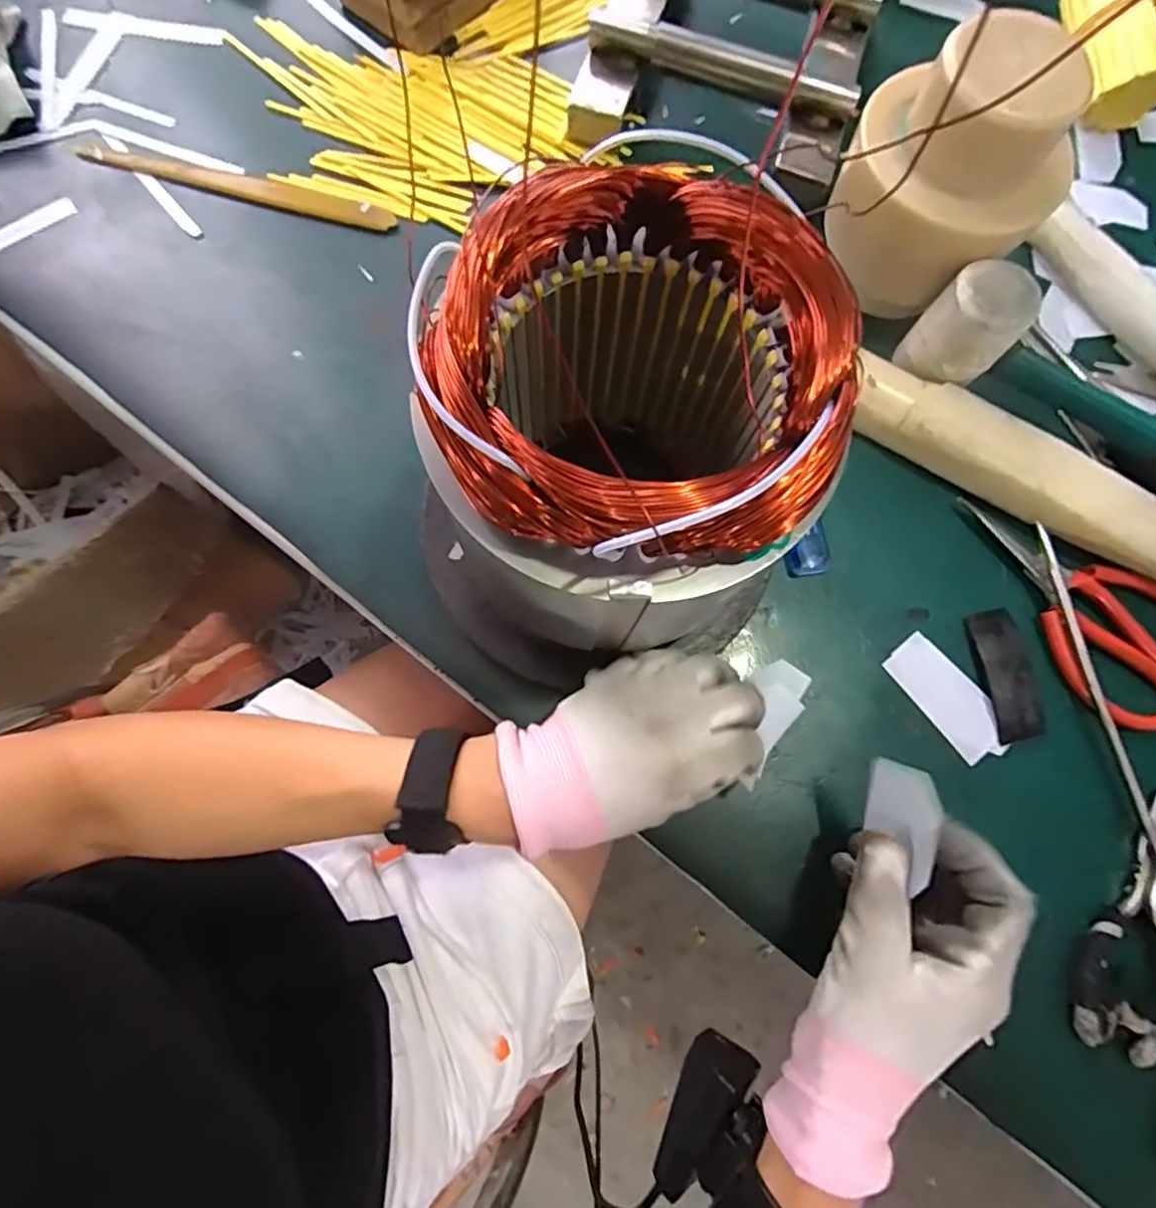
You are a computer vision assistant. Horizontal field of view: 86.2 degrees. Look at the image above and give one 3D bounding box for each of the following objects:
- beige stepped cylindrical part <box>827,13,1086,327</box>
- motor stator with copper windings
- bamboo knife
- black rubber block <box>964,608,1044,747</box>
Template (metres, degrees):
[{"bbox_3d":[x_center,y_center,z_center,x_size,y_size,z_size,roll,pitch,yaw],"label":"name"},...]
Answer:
[{"bbox_3d":[0.201,-0.230,0.348,0.103,0.124,0.089,24,77,4],"label":"beige stepped cylindrical part"},{"bbox_3d":[0.009,-0.046,0.266,0.154,0.175,0.146,-27,79,-8],"label":"motor stator with copper windings"},{"bbox_3d":[-0.218,-0.271,0.400,0.202,0.007,0.020,12,76,1],"label":"bamboo knife"},{"bbox_3d":[0.240,0.039,0.345,0.027,0.004,0.072,-6,77,-3],"label":"black rubber block"}]

